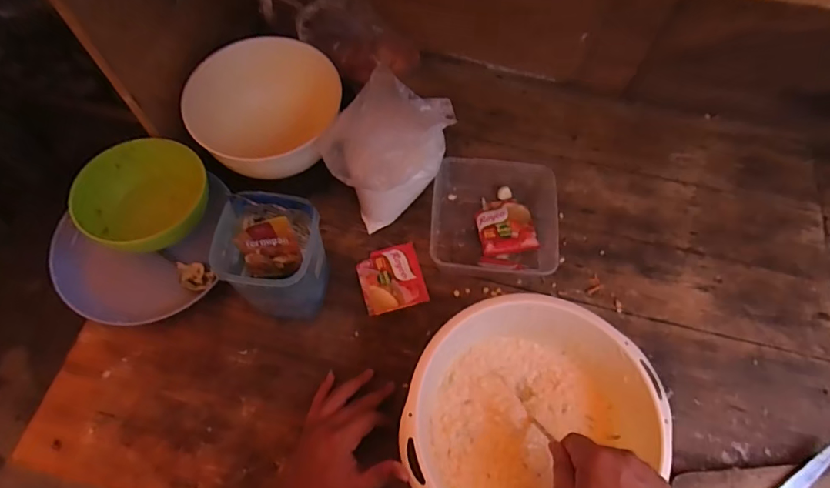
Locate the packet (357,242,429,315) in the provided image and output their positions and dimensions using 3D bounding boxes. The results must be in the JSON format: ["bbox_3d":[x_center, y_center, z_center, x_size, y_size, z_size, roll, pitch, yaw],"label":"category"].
[{"bbox_3d":[-0.030,0.045,0.614,0.079,0.011,0.082,-14,66,-7],"label":"packet"}]

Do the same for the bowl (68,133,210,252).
[{"bbox_3d":[-0.329,-0.057,0.588,0.146,0.079,0.138,0,65,-1],"label":"bowl"}]

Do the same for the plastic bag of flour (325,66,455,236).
[{"bbox_3d":[-0.027,-0.117,0.586,0.157,0.190,0.082,-30,69,-14],"label":"plastic bag of flour"}]

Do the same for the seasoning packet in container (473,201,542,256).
[{"bbox_3d":[0.123,-0.025,0.641,0.073,0.015,0.073,-7,65,-4],"label":"seasoning packet in container"}]

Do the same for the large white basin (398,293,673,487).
[{"bbox_3d":[0.113,0.179,0.486,0.228,0.082,0.241,0,63,0],"label":"large white basin"}]

